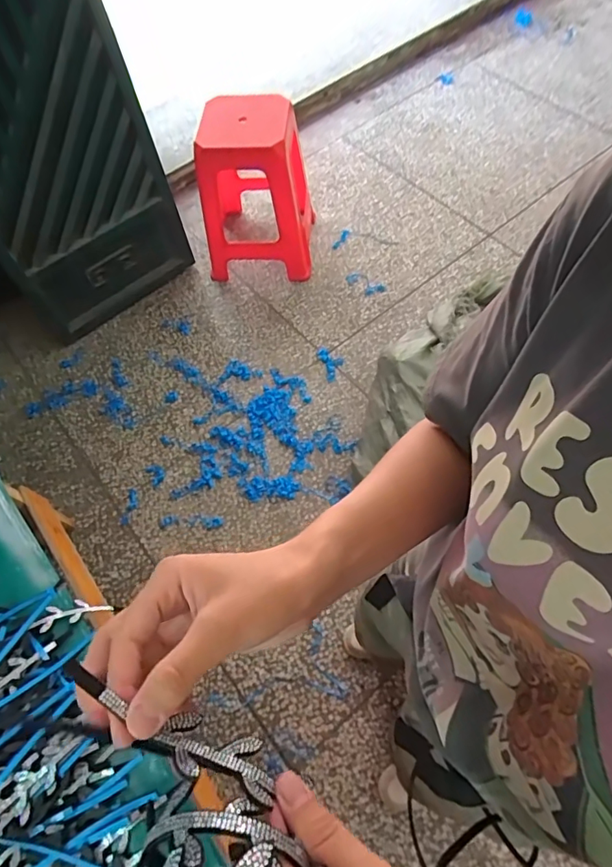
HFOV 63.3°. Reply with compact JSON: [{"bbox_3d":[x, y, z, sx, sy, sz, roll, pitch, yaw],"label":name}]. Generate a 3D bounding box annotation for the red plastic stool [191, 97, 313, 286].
[{"bbox_3d":[-0.172,-0.818,1.668,0.399,0.482,0.384,-10,63,-1],"label":"red plastic stool"}]

